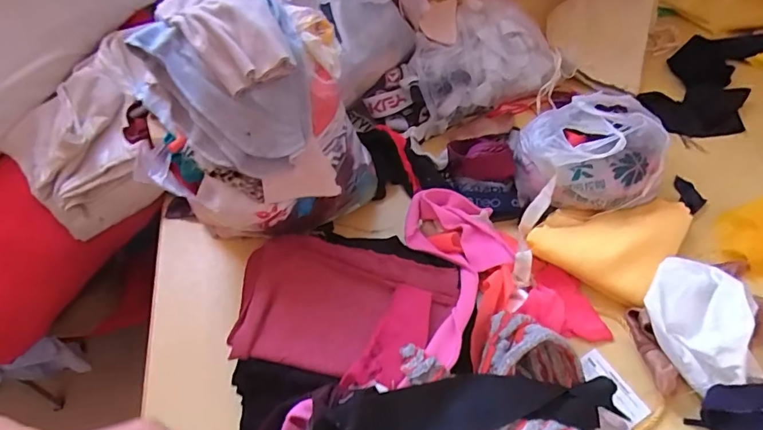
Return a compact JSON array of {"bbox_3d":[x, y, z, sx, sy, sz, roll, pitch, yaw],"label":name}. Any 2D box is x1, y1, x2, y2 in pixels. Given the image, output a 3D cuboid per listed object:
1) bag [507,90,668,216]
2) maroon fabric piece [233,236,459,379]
[{"bbox_3d":[0.334,-0.105,0.730,0.214,0.133,0.184,-1,55,1],"label":"bag"},{"bbox_3d":[-0.044,0.112,0.577,0.267,0.032,0.173,6,55,6],"label":"maroon fabric piece"}]

